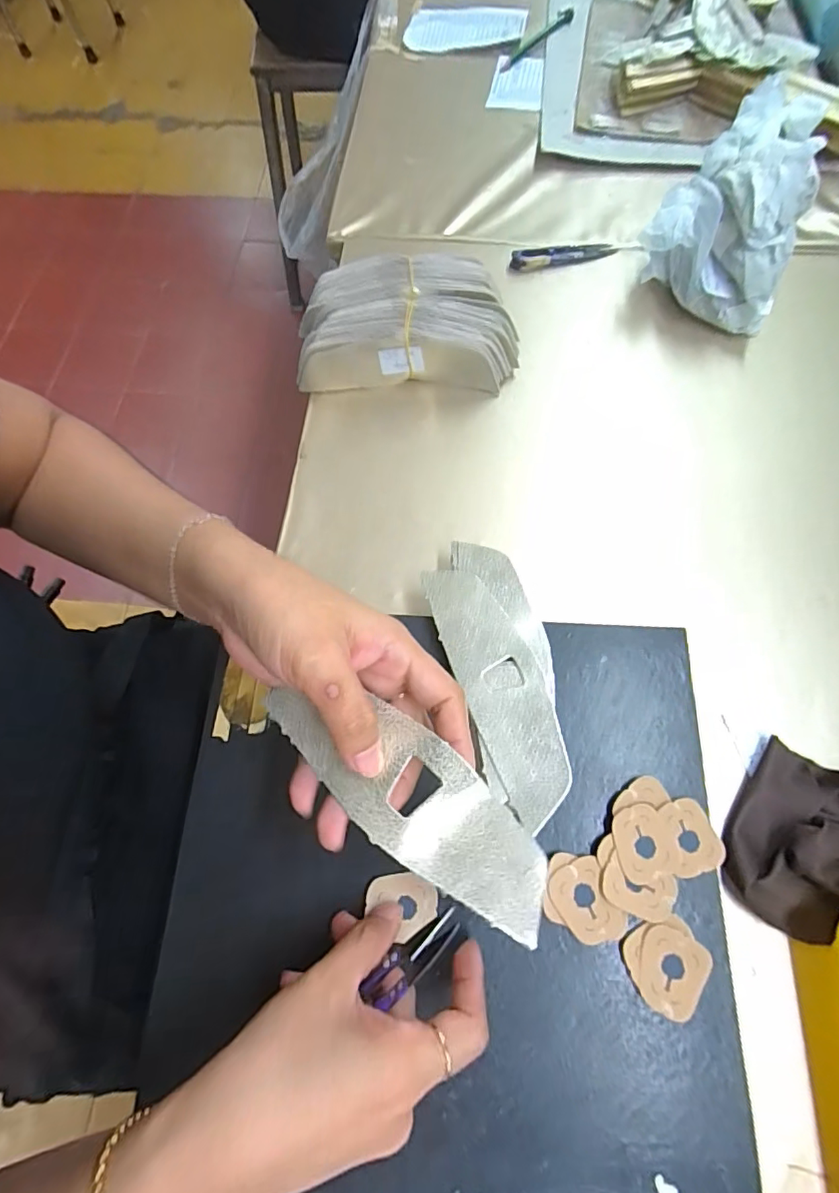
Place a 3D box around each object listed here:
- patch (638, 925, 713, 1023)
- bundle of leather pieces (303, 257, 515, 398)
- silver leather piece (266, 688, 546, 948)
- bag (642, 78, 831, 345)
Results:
[{"bbox_3d":[0.130,0.194,0.266,0.032,0.004,0.039,28,76,16],"label":"patch"},{"bbox_3d":[-0.009,-0.227,0.433,0.181,0.057,0.097,0,69,2],"label":"bundle of leather pieces"},{"bbox_3d":[-0.004,0.087,0.228,0.154,0.030,0.048,36,74,9],"label":"silver leather piece"},{"bbox_3d":[0.279,-0.326,0.435,0.115,0.105,0.163,34,74,13],"label":"bag"}]

